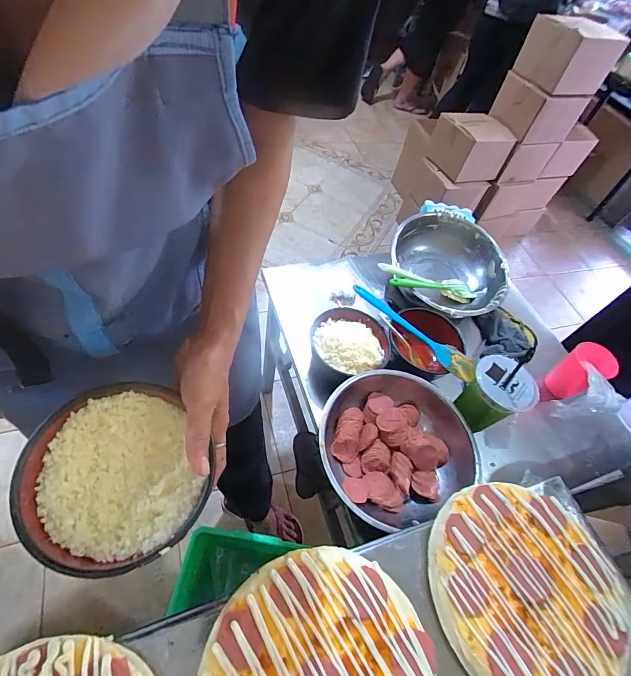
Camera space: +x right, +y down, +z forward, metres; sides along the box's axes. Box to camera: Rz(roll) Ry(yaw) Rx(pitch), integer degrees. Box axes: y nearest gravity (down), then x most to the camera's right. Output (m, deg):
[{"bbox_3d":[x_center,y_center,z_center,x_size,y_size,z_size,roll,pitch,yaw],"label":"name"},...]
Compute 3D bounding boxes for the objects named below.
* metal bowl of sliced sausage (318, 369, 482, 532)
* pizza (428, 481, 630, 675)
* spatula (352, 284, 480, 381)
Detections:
[{"bbox_3d":[0.118,0.165,0.579,0.230,0.119,0.222,1,61,-1],"label":"metal bowl of sliced sausage"},{"bbox_3d":[0.211,0.252,0.375,0.180,0.031,0.193,1,61,-1],"label":"pizza"},{"bbox_3d":[0.179,-0.021,0.677,0.042,0.033,0.266,-38,68,-20],"label":"spatula"}]

